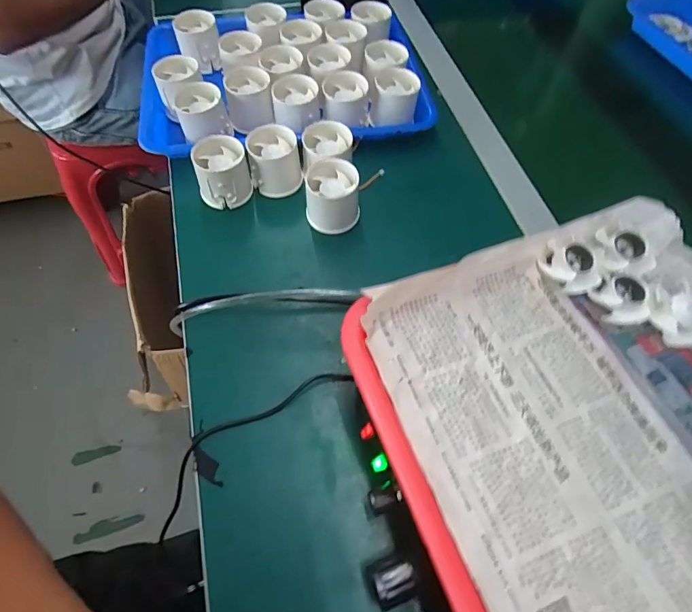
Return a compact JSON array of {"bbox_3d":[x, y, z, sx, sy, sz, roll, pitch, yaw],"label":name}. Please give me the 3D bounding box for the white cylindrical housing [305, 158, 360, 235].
[{"bbox_3d":[-0.014,-0.111,0.441,0.053,0.055,0.048,-1,60,-3],"label":"white cylindrical housing"}]

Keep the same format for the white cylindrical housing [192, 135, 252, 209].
[{"bbox_3d":[-0.129,-0.136,0.460,0.054,0.063,0.052,-6,61,-6],"label":"white cylindrical housing"}]

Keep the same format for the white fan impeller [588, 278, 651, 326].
[{"bbox_3d":[0.192,-0.004,0.307,0.032,0.016,0.030,4,60,0],"label":"white fan impeller"}]

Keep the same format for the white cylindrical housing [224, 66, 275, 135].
[{"bbox_3d":[-0.114,-0.242,0.520,0.052,0.056,0.059,-6,61,-6],"label":"white cylindrical housing"}]

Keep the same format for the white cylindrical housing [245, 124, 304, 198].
[{"bbox_3d":[-0.076,-0.155,0.466,0.053,0.055,0.047,-11,61,-9],"label":"white cylindrical housing"}]

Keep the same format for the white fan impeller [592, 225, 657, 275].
[{"bbox_3d":[0.203,-0.040,0.319,0.042,0.013,0.038,15,61,6],"label":"white fan impeller"}]

